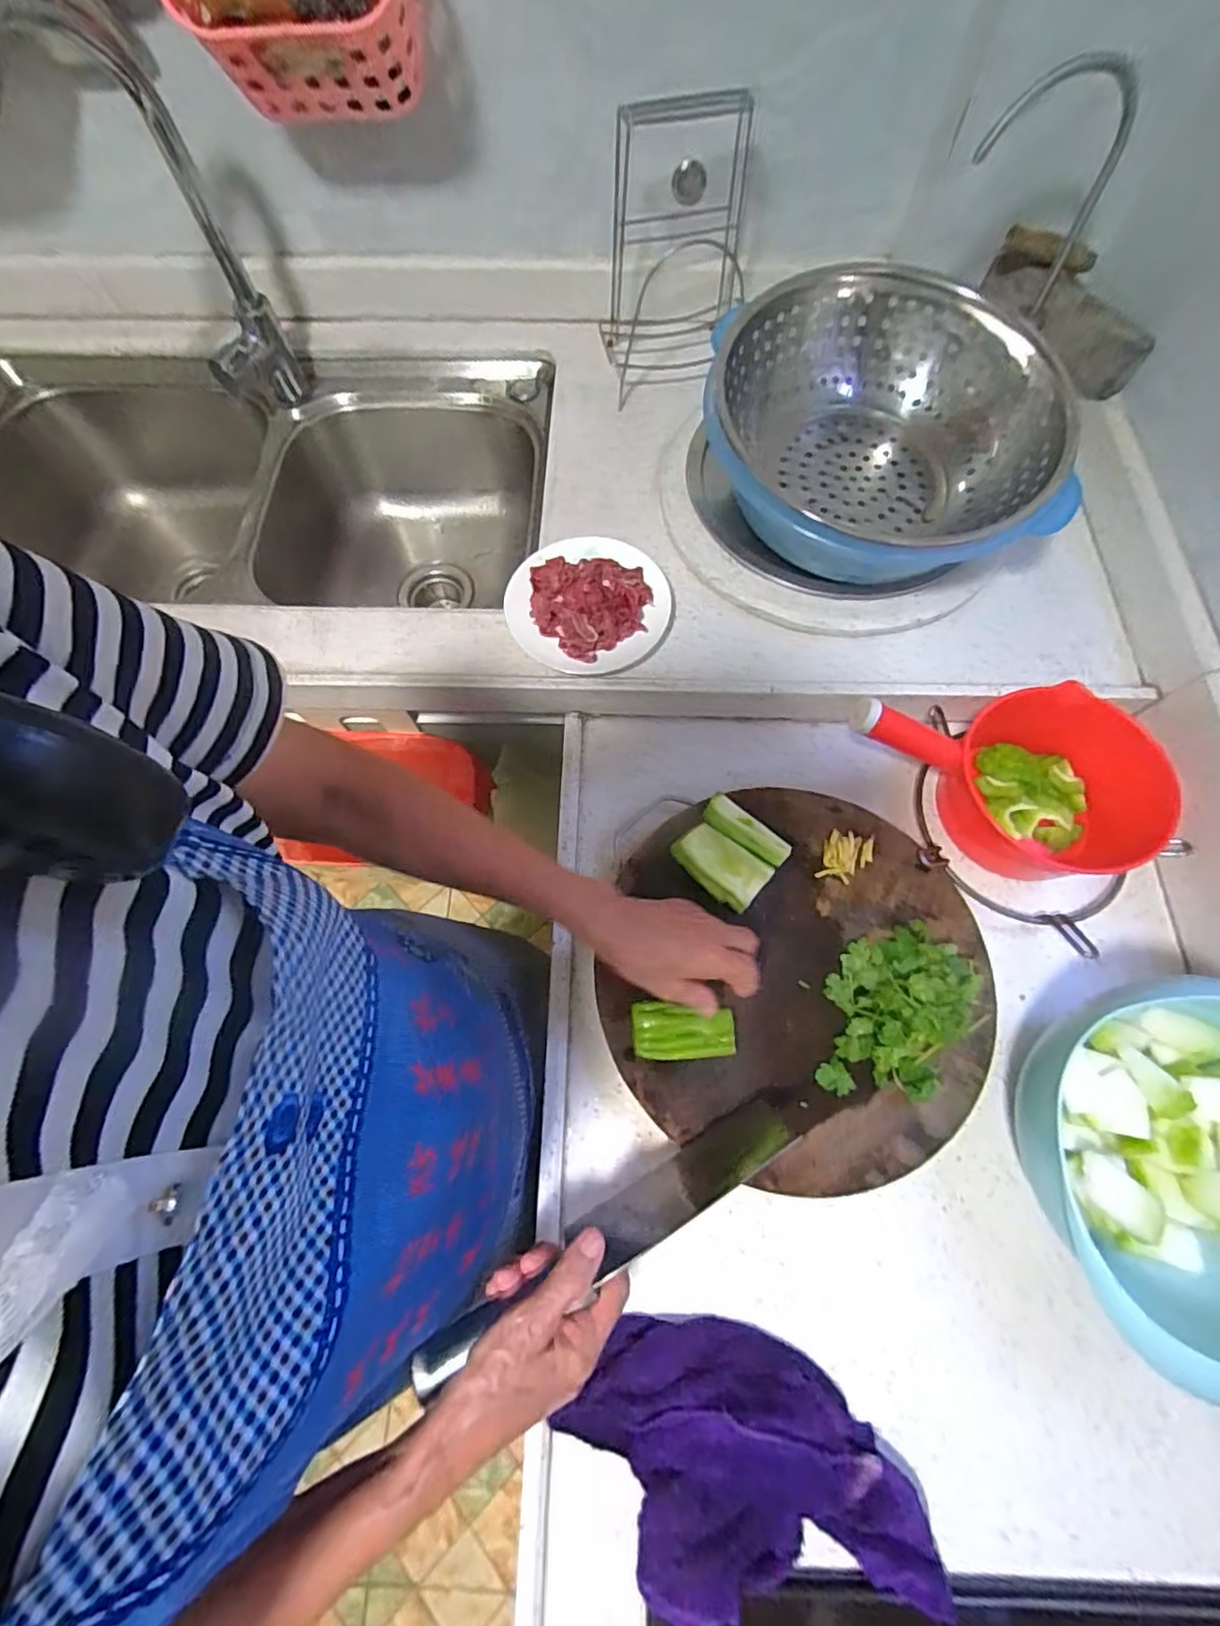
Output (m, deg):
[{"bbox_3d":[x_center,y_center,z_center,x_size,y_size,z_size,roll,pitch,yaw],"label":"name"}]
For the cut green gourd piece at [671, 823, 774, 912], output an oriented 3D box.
[{"bbox_3d":[0.093,0.047,0.521,0.079,0.029,0.046,37,74,14],"label":"cut green gourd piece"}]

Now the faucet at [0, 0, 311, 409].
[{"bbox_3d":[-0.481,-0.578,0.626,0.190,0.331,0.131,-26,71,-8],"label":"faucet"}]

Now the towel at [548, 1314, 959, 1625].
[{"bbox_3d":[0.088,0.436,0.404,0.252,0.044,0.142,2,69,2],"label":"towel"}]

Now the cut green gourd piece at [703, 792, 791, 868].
[{"bbox_3d":[0.116,0.017,0.520,0.077,0.028,0.032,35,74,13],"label":"cut green gourd piece"}]

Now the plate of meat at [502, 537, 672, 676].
[{"bbox_3d":[-0.018,-0.210,0.602,0.158,0.044,0.144,0,69,1],"label":"plate of meat"}]

